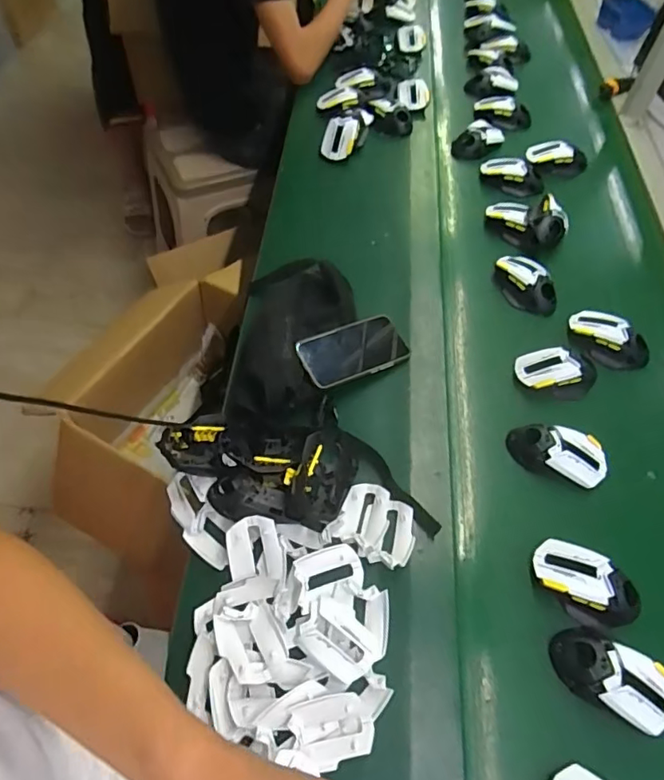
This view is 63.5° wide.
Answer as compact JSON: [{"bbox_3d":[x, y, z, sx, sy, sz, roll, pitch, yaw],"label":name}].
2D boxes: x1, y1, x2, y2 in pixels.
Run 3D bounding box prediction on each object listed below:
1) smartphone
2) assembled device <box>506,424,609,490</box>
[{"bbox_3d":[0.031,-0.055,0.740,0.167,0.012,0.078,-22,75,-29],"label":"smartphone"},{"bbox_3d":[0.286,0.080,0.680,0.120,0.034,0.061,20,57,9],"label":"assembled device"}]

